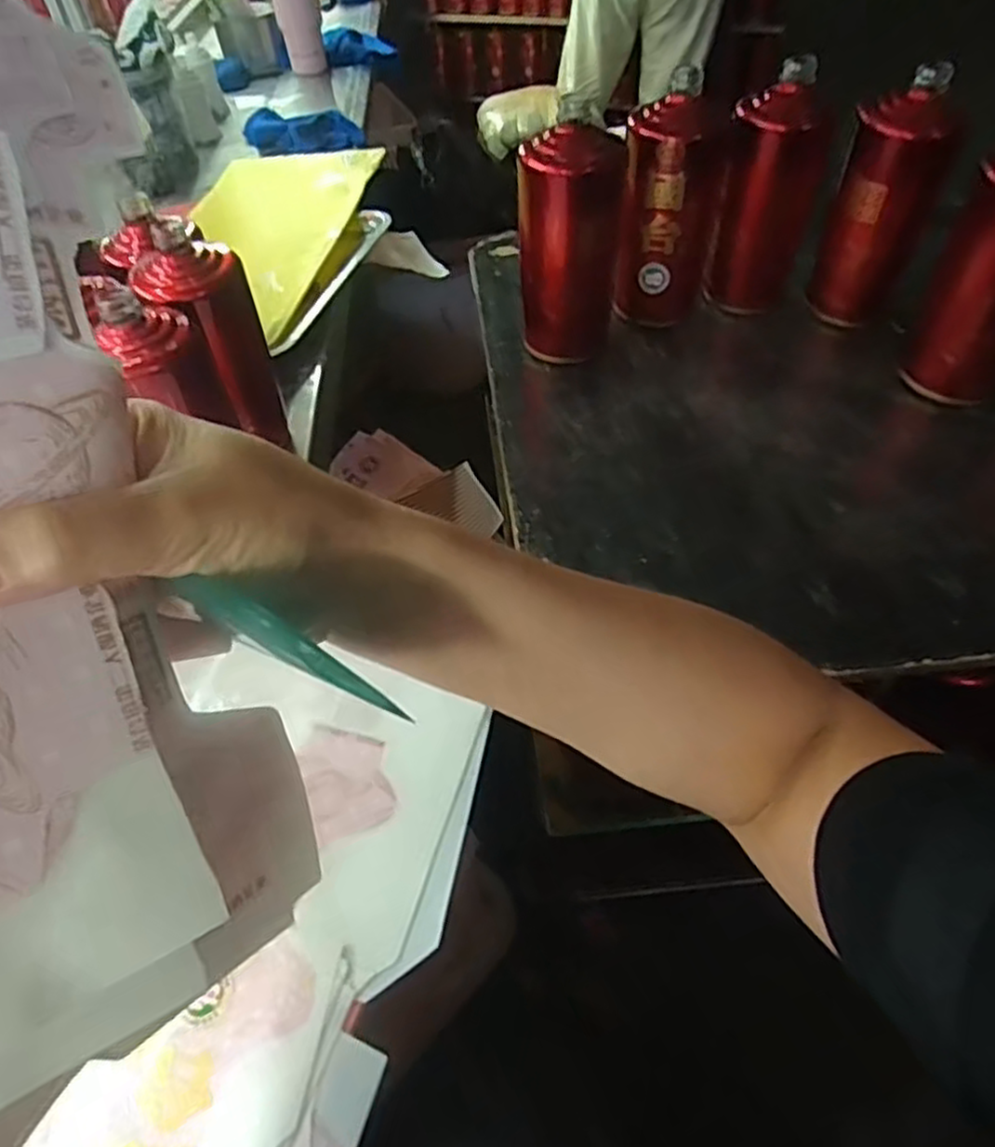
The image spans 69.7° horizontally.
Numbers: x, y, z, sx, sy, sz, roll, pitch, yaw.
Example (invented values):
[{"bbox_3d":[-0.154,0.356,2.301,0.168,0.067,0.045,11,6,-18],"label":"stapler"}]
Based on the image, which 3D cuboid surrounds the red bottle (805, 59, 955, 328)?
[{"bbox_3d":[0.332,-0.320,0.632,0.070,0.198,0.064,18,56,20],"label":"red bottle"}]

